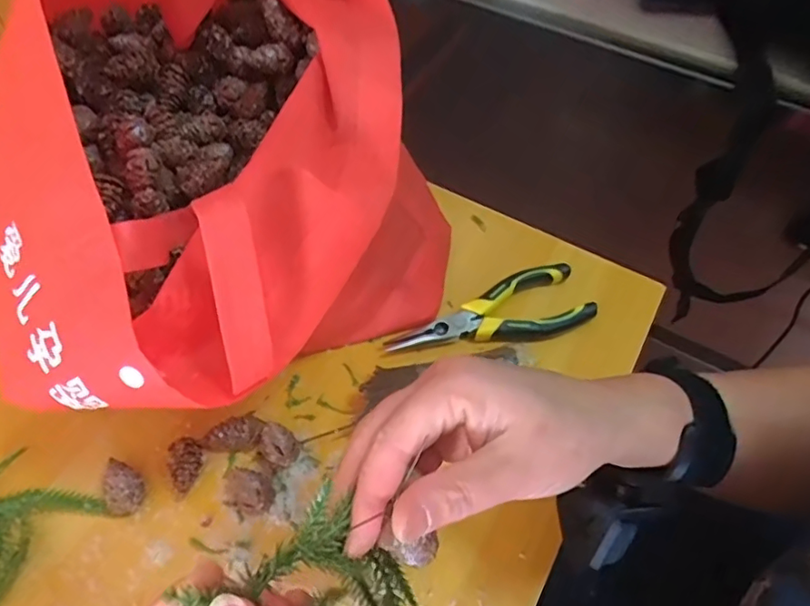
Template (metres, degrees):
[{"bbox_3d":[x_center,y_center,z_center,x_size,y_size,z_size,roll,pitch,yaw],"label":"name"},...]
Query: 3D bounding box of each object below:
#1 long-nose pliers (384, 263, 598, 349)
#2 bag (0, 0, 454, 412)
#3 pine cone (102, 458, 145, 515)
[{"bbox_3d":[0.064,0.007,0.445,0.156,0.015,0.057,-11,58,-9],"label":"long-nose pliers"},{"bbox_3d":[-0.108,-0.099,0.406,0.269,0.192,0.383,0,56,-2],"label":"bag"},{"bbox_3d":[-0.175,0.117,0.364,0.034,0.022,0.024,33,62,18],"label":"pine cone"}]

